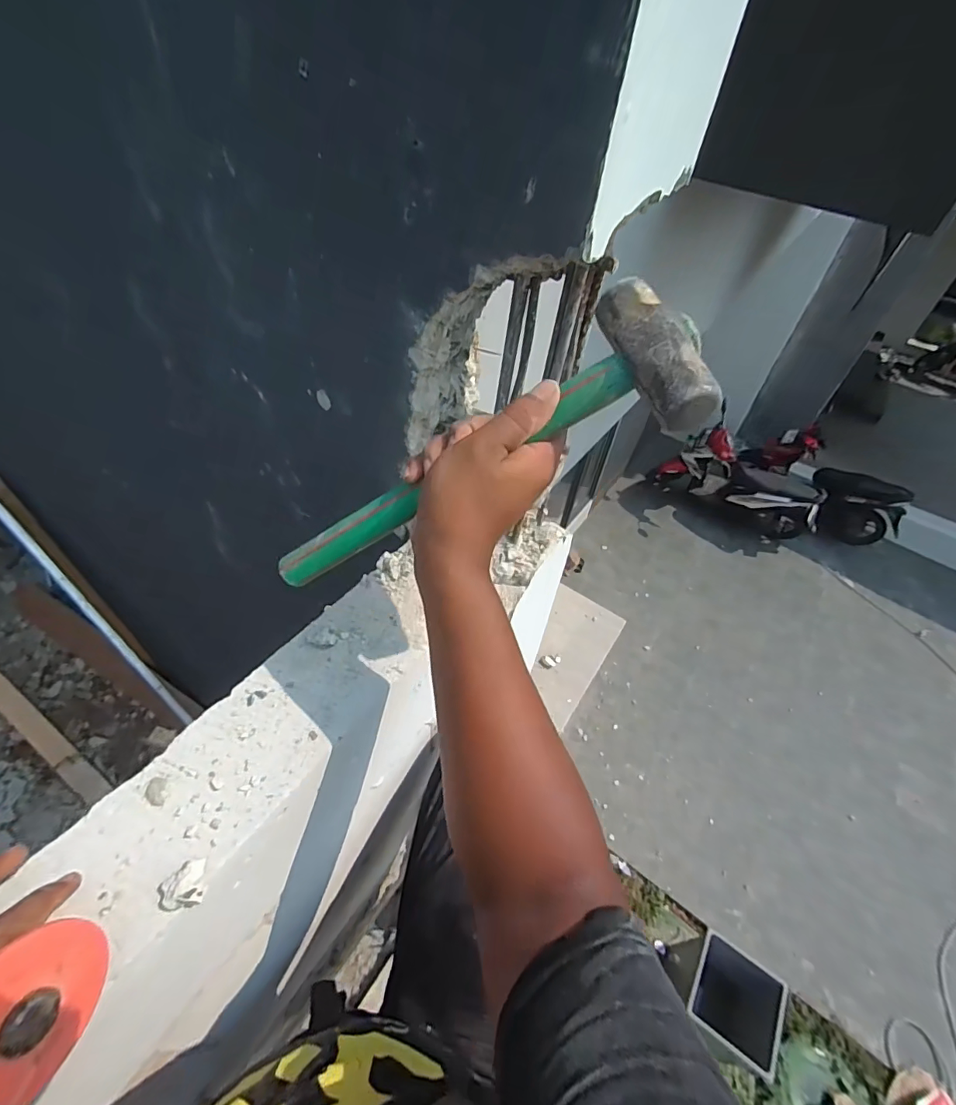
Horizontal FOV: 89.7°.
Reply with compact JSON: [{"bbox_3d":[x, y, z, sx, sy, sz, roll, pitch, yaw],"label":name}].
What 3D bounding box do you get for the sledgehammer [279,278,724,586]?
[{"bbox_3d":[-0.012,-0.056,0.311,0.306,0.042,0.089,-26,45,19],"label":"sledgehammer"}]

